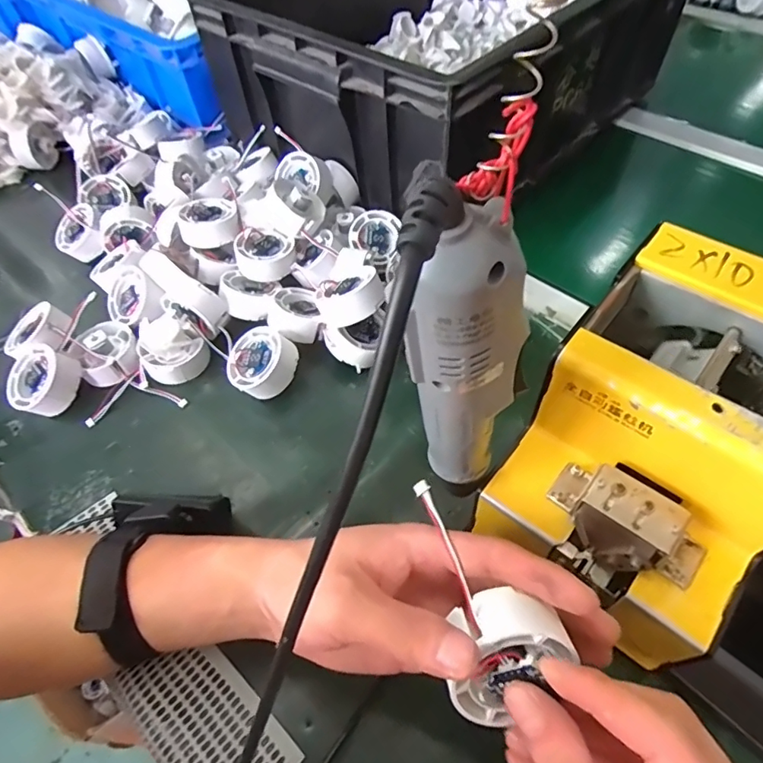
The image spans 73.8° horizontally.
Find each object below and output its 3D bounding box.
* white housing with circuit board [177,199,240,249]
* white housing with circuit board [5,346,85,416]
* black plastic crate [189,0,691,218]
[{"bbox_3d":[-0.162,-0.152,0.479,0.054,0.027,0.048,-14,55,-6],"label":"white housing with circuit board"},{"bbox_3d":[-0.277,-0.001,0.416,0.056,0.023,0.054,-3,77,15],"label":"white housing with circuit board"},{"bbox_3d":[0.070,-0.398,0.593,0.375,0.156,0.464,36,64,26],"label":"black plastic crate"}]

